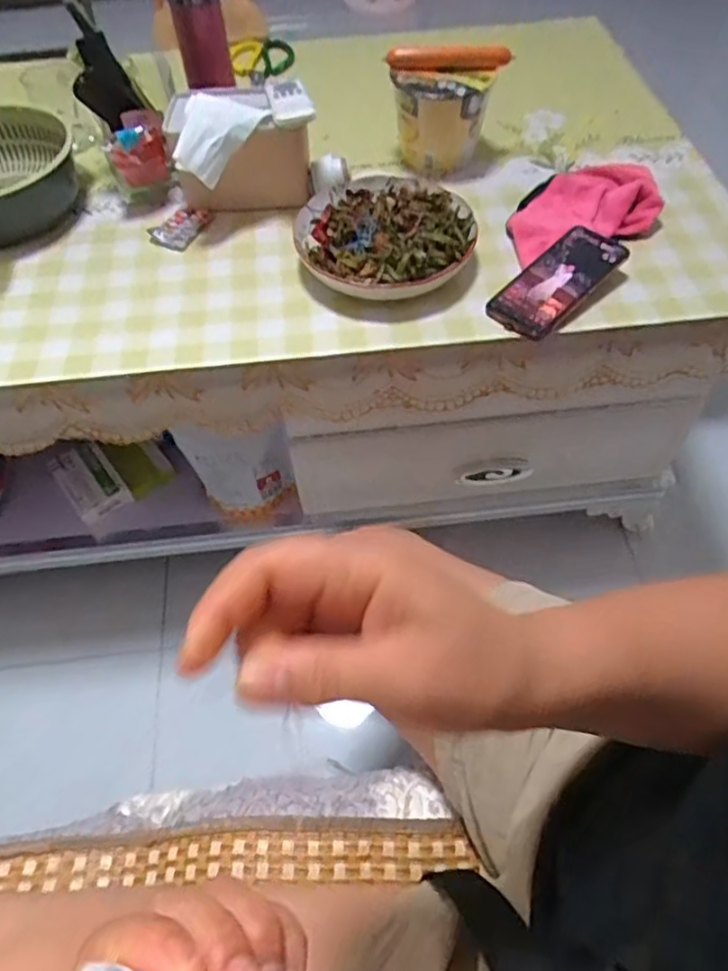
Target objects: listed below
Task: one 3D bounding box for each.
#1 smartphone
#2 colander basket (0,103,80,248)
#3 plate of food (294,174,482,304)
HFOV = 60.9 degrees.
[{"bbox_3d":[0.218,-0.232,0.691,0.078,0.016,0.170,35,67,25],"label":"smartphone"},{"bbox_3d":[-0.480,-0.402,0.798,0.179,0.083,0.195,-1,57,1],"label":"colander basket"},{"bbox_3d":[0.025,-0.300,0.730,0.209,0.046,0.209,-1,57,1],"label":"plate of food"}]

